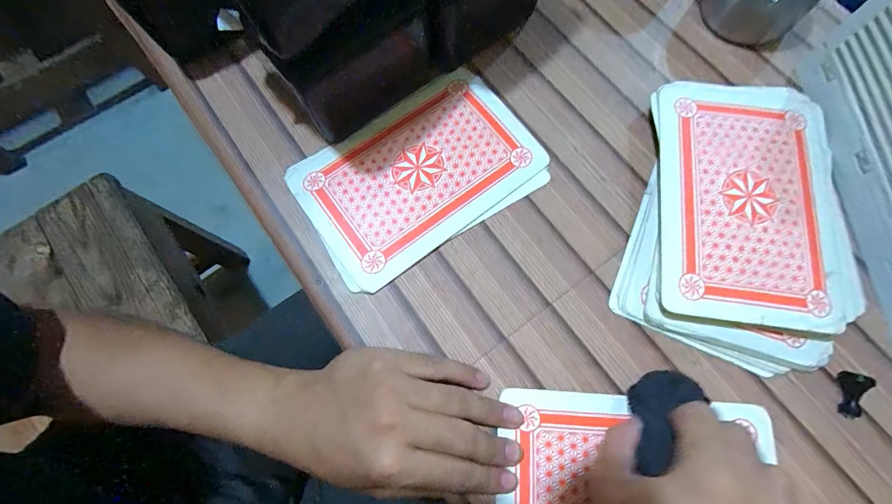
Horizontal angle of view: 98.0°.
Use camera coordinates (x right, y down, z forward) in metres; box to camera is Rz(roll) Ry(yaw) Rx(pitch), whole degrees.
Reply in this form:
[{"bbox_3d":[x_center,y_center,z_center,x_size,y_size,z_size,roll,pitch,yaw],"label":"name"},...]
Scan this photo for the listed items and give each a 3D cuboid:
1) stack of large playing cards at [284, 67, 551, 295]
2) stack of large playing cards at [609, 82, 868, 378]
[{"bbox_3d":[-0.022,-0.065,0.317,0.186,0.010,0.127,-33,76,-8],"label":"stack of large playing cards"},{"bbox_3d":[0.227,-0.030,0.297,0.156,0.025,0.218,15,75,5],"label":"stack of large playing cards"}]

